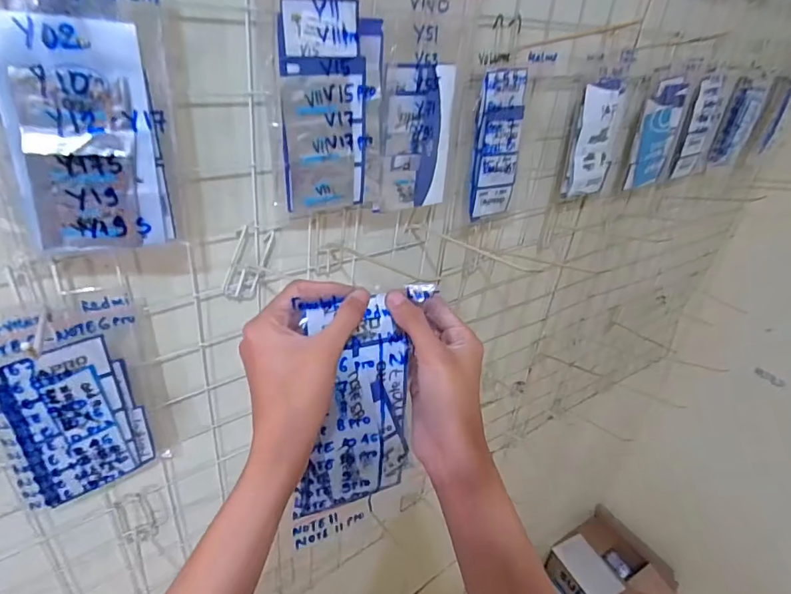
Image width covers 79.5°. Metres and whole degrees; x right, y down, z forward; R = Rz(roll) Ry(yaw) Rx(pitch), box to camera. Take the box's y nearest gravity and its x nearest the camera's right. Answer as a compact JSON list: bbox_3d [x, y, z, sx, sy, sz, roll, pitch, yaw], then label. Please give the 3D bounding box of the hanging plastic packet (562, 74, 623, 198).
[{"bbox_3d":[0.278,-0.218,0.660,0.078,0.150,0.025,-21,39,-37],"label":"hanging plastic packet"}]

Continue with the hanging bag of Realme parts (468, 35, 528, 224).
[{"bbox_3d":[0.115,-0.188,0.553,0.065,0.195,0.027,-13,33,-19],"label":"hanging bag of Realme parts"}]

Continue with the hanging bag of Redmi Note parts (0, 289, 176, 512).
[{"bbox_3d":[-0.277,0.096,0.416,0.121,0.204,0.037,-20,38,-36],"label":"hanging bag of Redmi Note parts"}]

